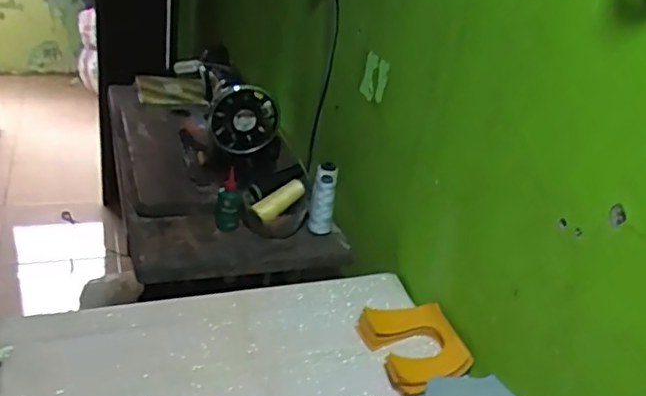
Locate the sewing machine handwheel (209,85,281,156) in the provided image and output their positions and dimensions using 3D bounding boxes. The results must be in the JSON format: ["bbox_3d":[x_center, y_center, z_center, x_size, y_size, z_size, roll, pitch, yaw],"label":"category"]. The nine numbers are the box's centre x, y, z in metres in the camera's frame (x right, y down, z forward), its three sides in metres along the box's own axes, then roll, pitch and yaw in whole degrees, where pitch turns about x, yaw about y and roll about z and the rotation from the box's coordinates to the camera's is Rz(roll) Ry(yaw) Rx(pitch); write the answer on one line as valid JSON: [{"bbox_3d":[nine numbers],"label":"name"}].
[{"bbox_3d":[-0.147,-0.149,1.153,0.131,0.136,0.031,-3,31,-22],"label":"sewing machine handwheel"}]

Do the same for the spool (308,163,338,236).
[{"bbox_3d":[0.000,0.005,1.144,0.046,0.120,0.048,7,29,0],"label":"spool"}]

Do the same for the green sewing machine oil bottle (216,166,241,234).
[{"bbox_3d":[-0.172,-0.005,1.103,0.046,0.115,0.038,3,30,-9],"label":"green sewing machine oil bottle"}]

